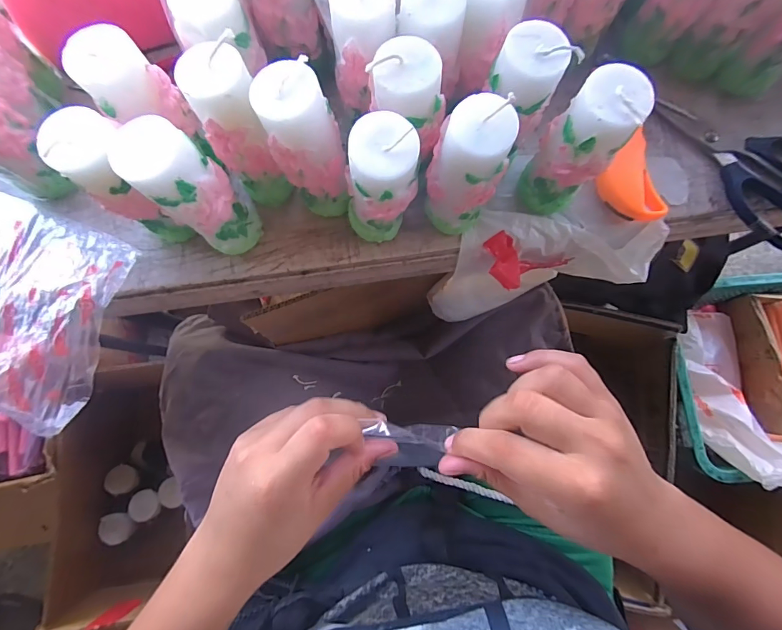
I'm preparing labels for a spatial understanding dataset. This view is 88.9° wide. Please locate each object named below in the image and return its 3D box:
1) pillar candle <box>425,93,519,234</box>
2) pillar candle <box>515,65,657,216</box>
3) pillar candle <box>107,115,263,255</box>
[{"bbox_3d":[0.045,-0.091,0.256,0.042,0.109,0.044,0,79,-1],"label":"pillar candle"},{"bbox_3d":[0.118,-0.104,0.258,0.039,0.107,0.037,0,79,-1],"label":"pillar candle"},{"bbox_3d":[-0.121,-0.074,0.255,0.046,0.109,0.044,0,79,-1],"label":"pillar candle"}]

